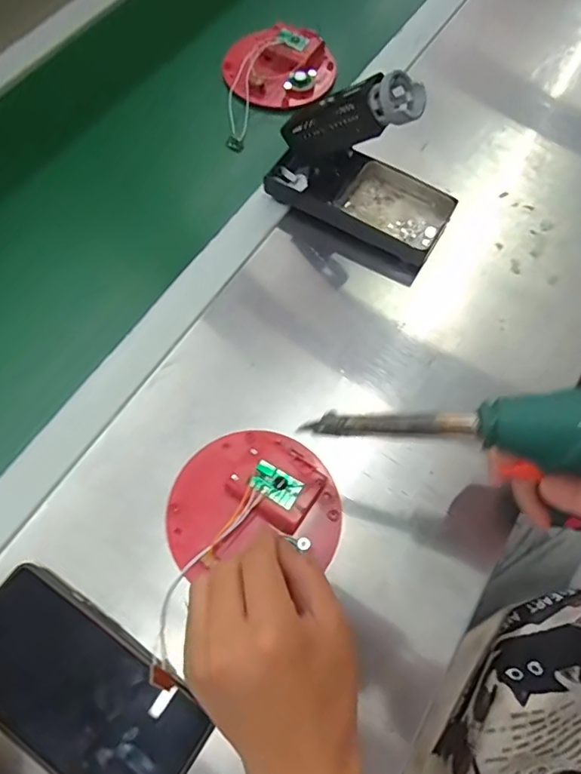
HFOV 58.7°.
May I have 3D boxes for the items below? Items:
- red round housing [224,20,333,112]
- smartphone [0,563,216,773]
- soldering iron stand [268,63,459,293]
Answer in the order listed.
[{"bbox_3d":[-0.012,-0.355,0.570,0.121,0.032,0.110,1,67,-1],"label":"red round housing"},{"bbox_3d":[-0.129,0.187,0.317,0.158,0.009,0.079,34,66,7],"label":"smartphone"},{"bbox_3d":[0.068,-0.194,0.438,0.164,0.127,0.081,33,69,10],"label":"soldering iron stand"}]

